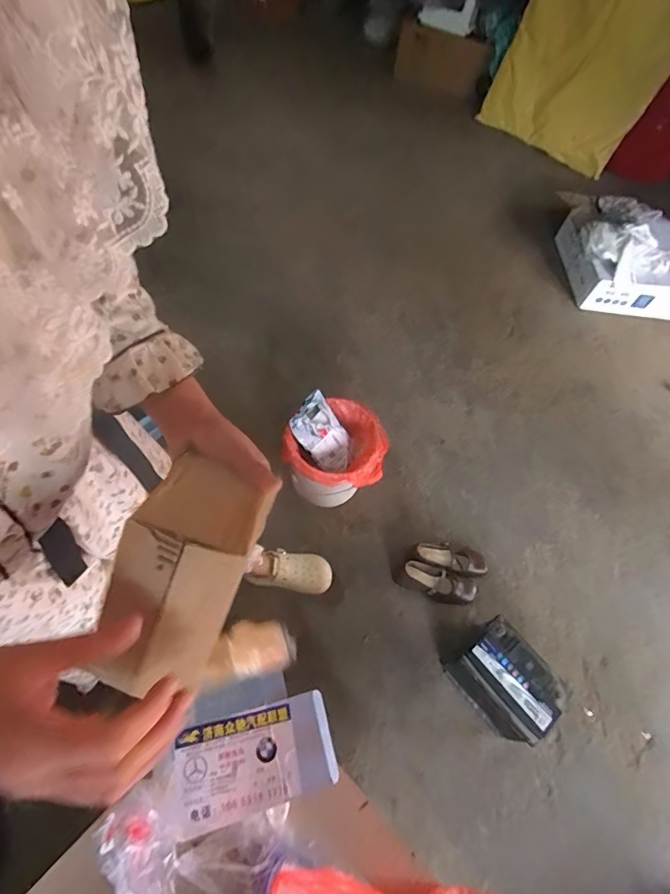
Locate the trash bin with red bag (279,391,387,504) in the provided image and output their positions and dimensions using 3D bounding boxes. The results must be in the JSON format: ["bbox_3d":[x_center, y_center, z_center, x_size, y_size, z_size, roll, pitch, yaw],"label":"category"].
[{"bbox_3d":[0.009,0.020,1.367,0.263,0.325,0.272,3,59,-6],"label":"trash bin with red bag"}]

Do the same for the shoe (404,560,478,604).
[{"bbox_3d":[0.311,0.409,1.316,0.223,0.055,0.082,21,59,5],"label":"shoe"}]

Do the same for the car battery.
[{"bbox_3d":[0.423,0.583,1.113,0.171,0.184,0.232,-34,69,-24],"label":"car battery"}]

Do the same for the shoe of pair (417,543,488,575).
[{"bbox_3d":[0.357,0.342,1.360,0.226,0.057,0.096,17,59,3],"label":"shoe of pair"}]

